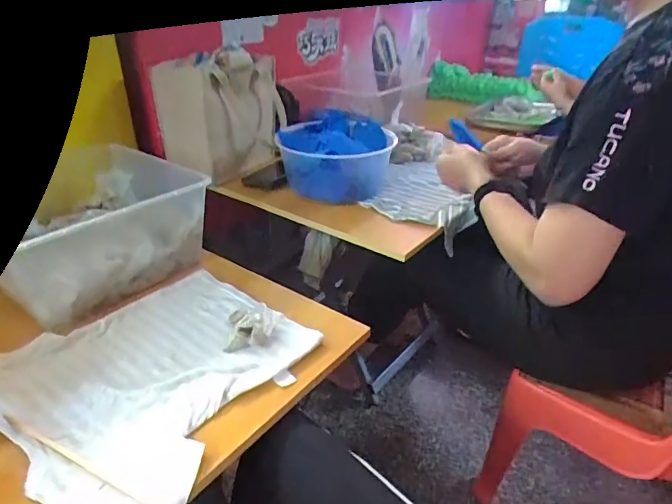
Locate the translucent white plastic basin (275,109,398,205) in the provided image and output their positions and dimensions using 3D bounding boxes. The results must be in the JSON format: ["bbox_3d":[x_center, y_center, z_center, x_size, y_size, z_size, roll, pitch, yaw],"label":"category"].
[{"bbox_3d":[0.002,-0.179,0.906,0.207,0.111,0.239,-4,30,-9],"label":"translucent white plastic basin"}]

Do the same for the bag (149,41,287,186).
[{"bbox_3d":[-0.229,-0.281,0.940,0.178,0.204,0.204,17,34,27],"label":"bag"}]

